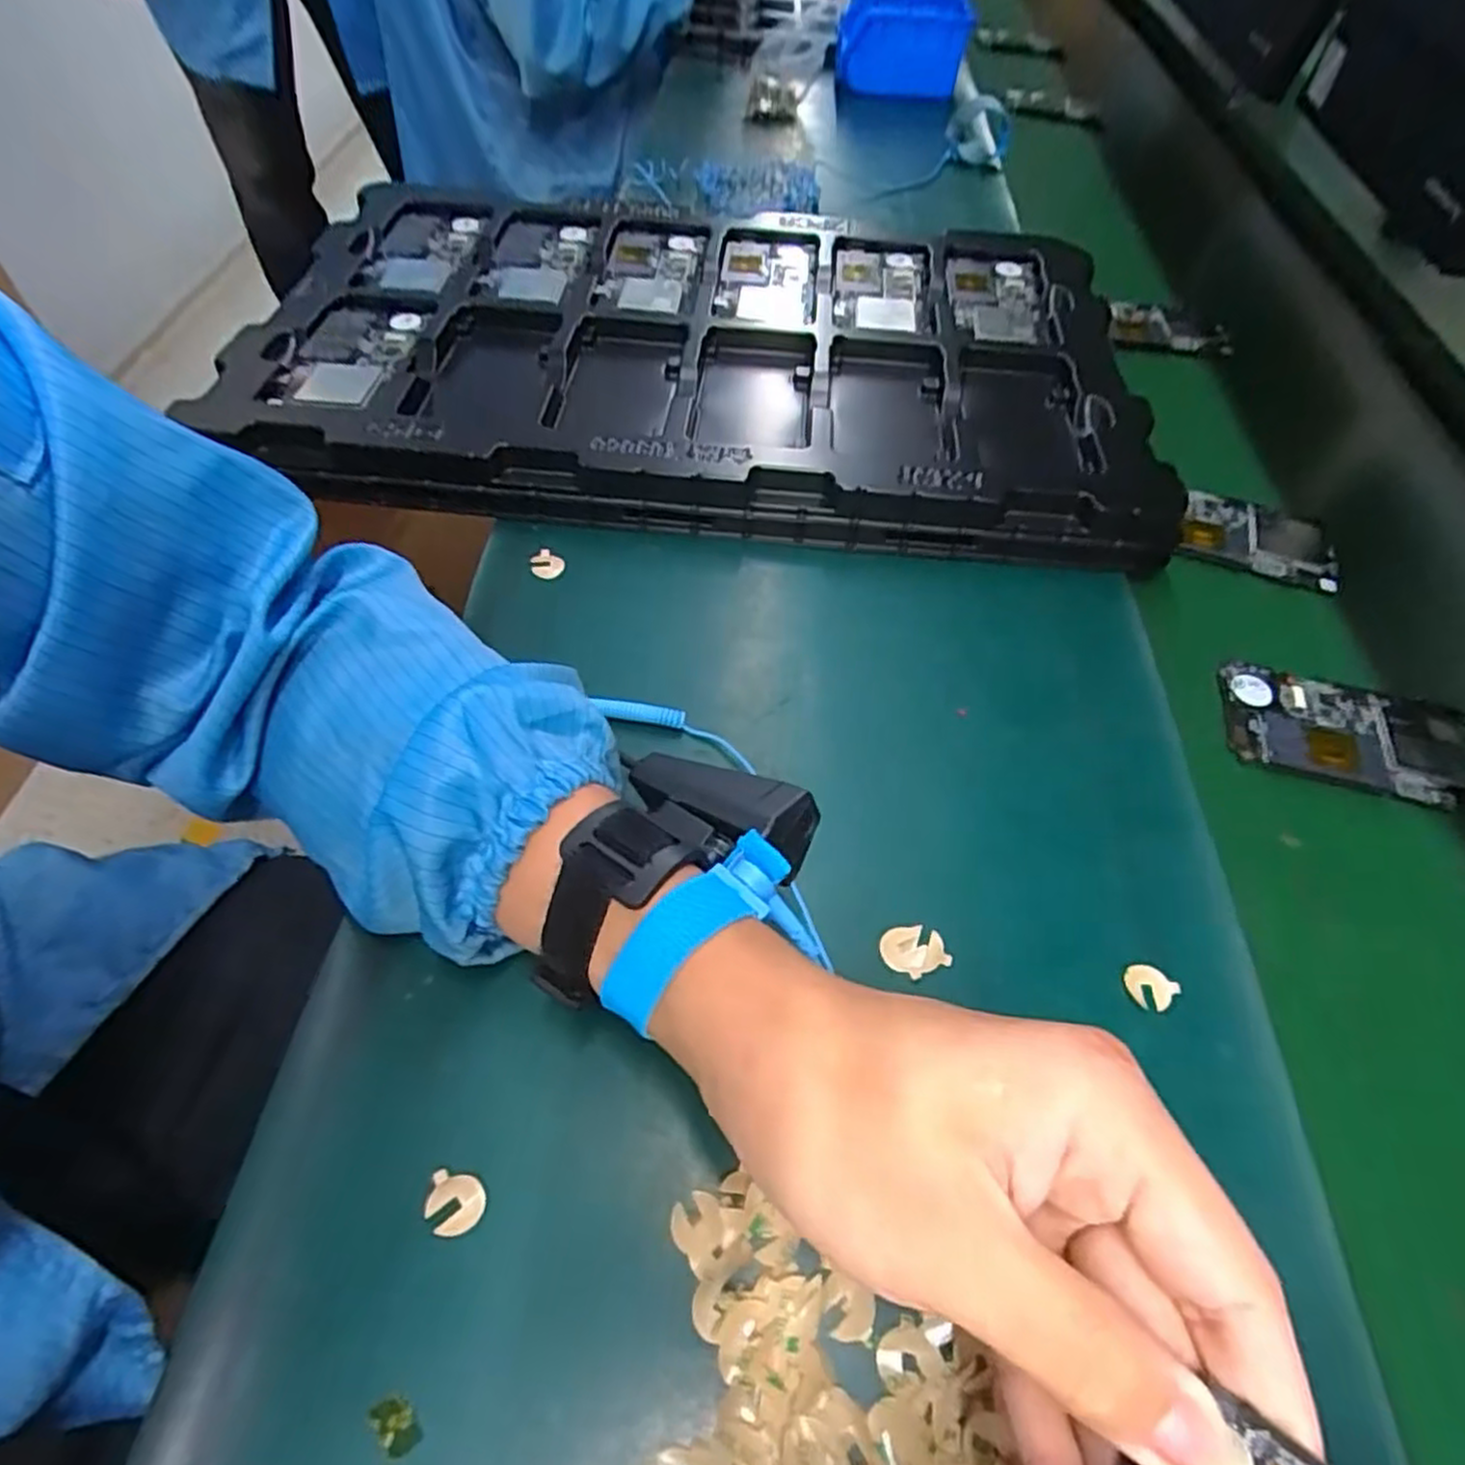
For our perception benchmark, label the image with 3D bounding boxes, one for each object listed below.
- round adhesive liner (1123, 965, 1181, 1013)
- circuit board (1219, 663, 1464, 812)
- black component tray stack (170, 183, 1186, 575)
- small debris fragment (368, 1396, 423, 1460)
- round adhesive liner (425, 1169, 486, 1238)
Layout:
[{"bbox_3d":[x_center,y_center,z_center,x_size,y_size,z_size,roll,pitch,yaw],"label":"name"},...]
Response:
[{"bbox_3d":[0.162,0.099,0.295,0.016,0.004,0.018,-38,67,-25],"label":"round adhesive liner"},{"bbox_3d":[0.314,0.002,0.383,0.123,0.006,0.067,13,57,5],"label":"circuit board"},{"bbox_3d":[-0.016,-0.250,0.508,0.551,0.049,0.321,5,56,-1],"label":"black component tray stack"},{"bbox_3d":[-0.096,0.198,0.217,0.015,0.004,0.010,38,62,20],"label":"small debris fragment"},{"bbox_3d":[-0.090,0.152,0.244,0.019,0.004,0.017,11,57,3],"label":"round adhesive liner"}]

